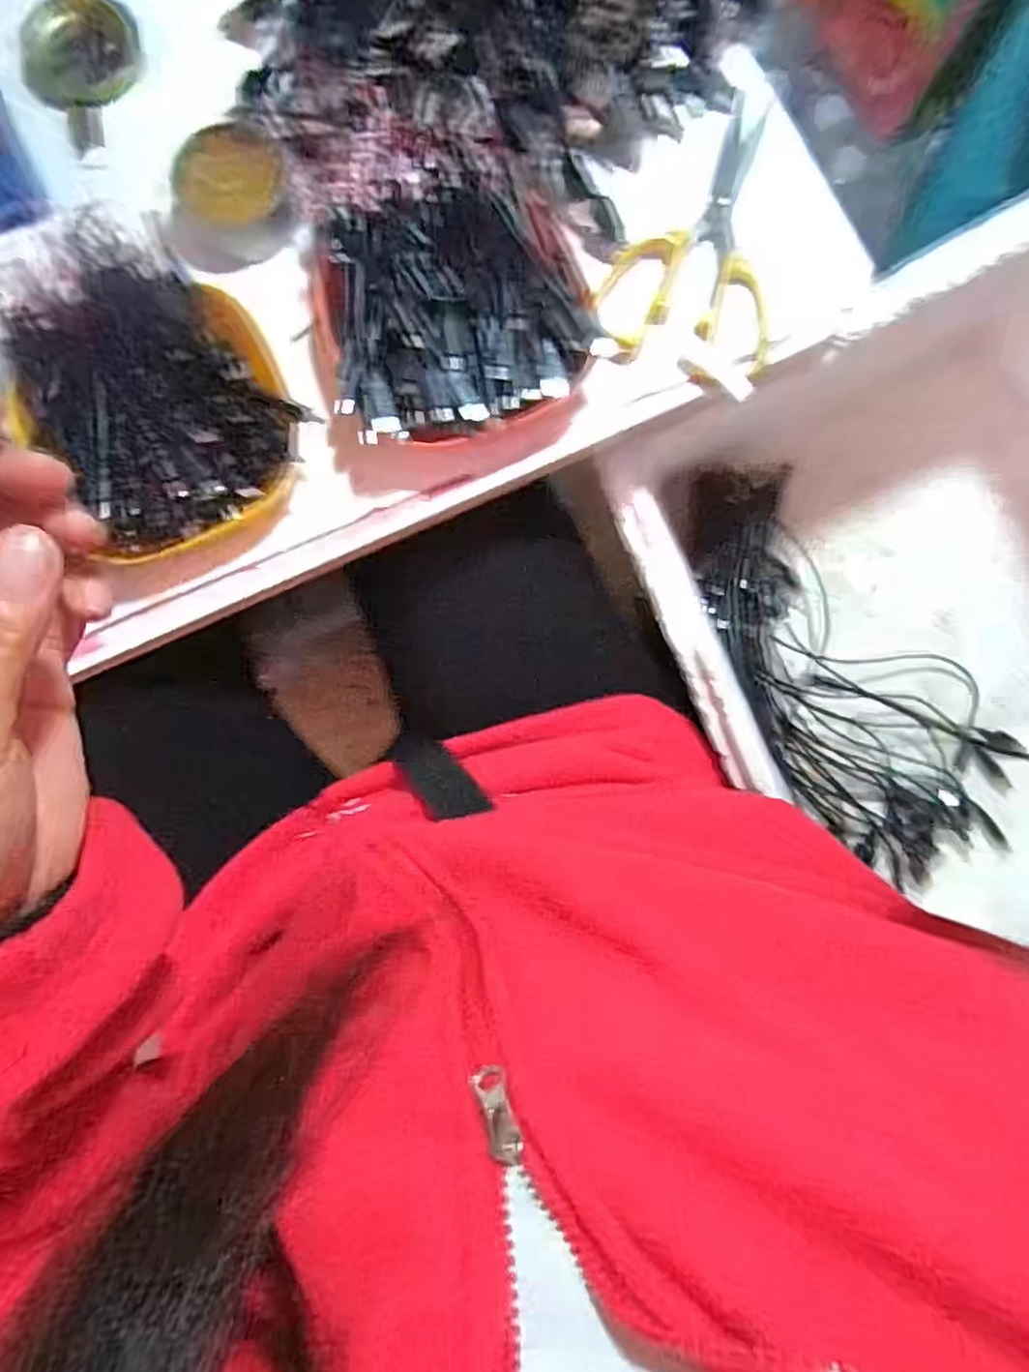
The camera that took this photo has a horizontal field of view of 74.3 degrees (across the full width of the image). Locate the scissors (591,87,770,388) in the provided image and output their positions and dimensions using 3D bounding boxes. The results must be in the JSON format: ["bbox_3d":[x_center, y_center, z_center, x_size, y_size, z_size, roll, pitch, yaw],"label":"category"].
[{"bbox_3d":[0.117,-0.261,0.387,0.099,0.013,0.174,22,85,2],"label":"scissors"}]

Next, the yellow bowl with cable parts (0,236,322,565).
[{"bbox_3d":[-0.186,-0.150,0.352,0.122,0.062,0.159,-31,85,-3],"label":"yellow bowl with cable parts"}]

